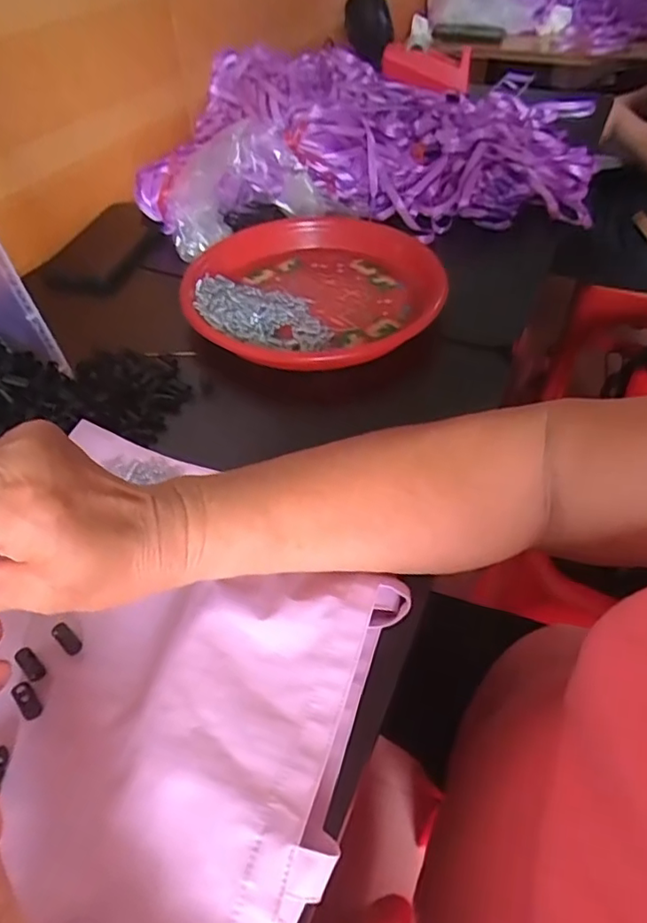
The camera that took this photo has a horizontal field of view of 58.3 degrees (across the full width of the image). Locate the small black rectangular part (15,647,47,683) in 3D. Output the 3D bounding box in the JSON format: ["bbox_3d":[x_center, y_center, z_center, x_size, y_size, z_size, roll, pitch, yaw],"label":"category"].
[{"bbox_3d":[-0.156,0.108,0.309,0.009,0.004,0.019,-37,81,-29],"label":"small black rectangular part"}]

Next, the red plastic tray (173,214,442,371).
[{"bbox_3d":[-0.008,-0.162,0.547,0.239,0.034,0.235,2,47,3],"label":"red plastic tray"}]

